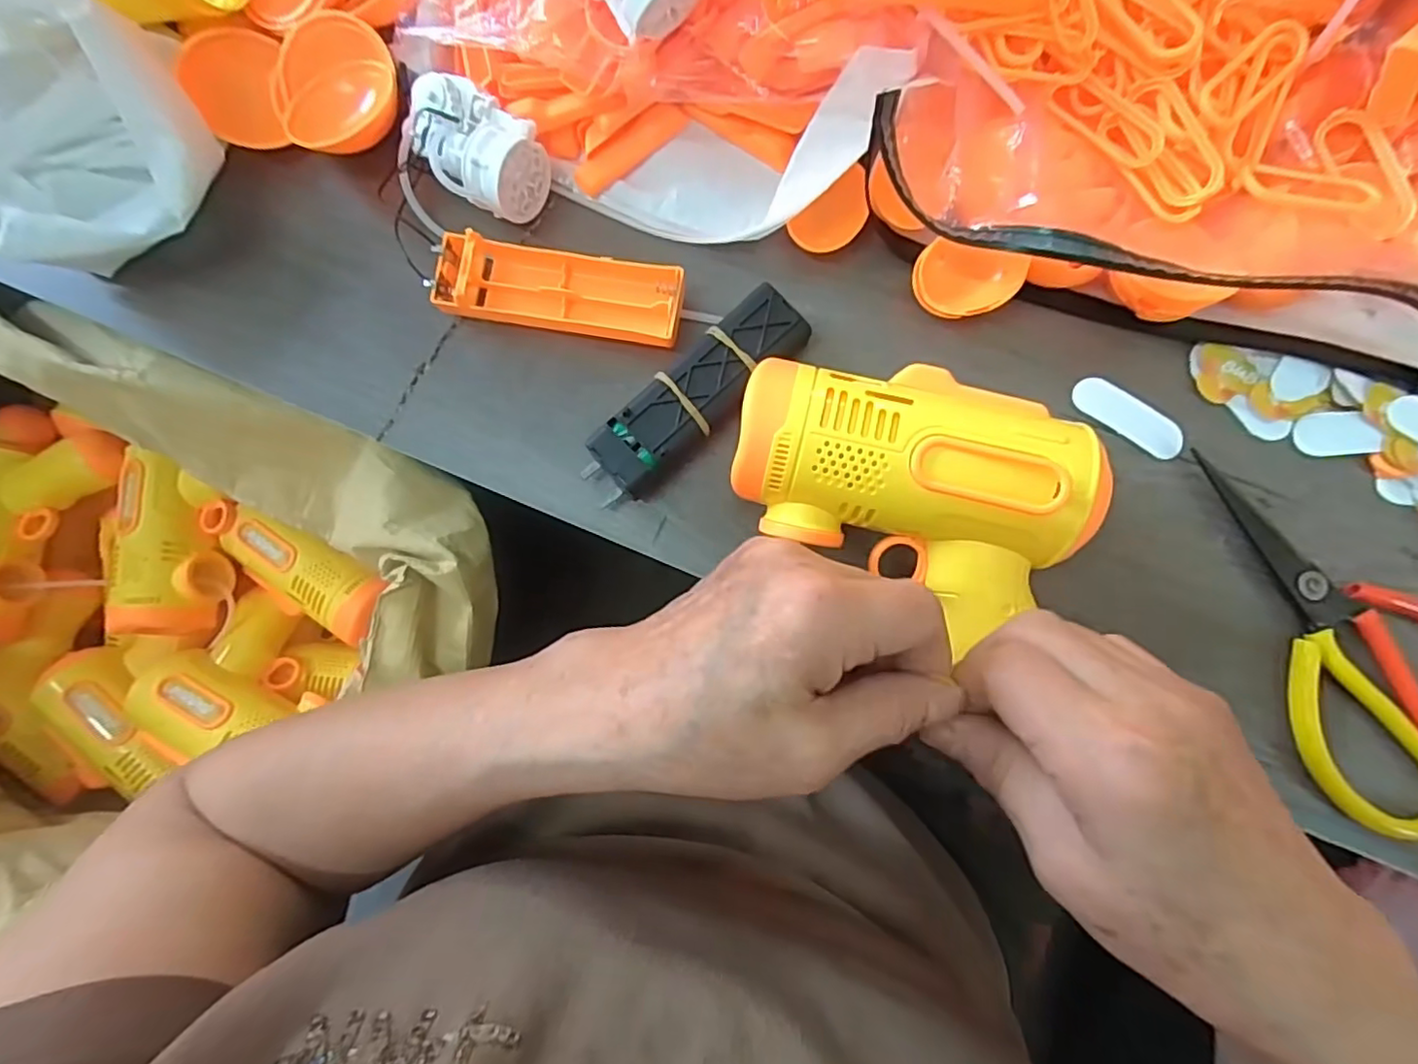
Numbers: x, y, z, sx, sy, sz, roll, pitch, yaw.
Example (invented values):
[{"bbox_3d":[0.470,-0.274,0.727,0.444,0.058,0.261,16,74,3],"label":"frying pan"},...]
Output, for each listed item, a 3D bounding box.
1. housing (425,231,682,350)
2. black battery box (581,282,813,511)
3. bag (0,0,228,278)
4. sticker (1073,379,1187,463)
[{"bbox_3d":[-0.067,-0.110,0.285,0.110,0.025,0.037,8,86,4],"label":"housing"},{"bbox_3d":[-0.006,-0.061,0.279,0.116,0.024,0.031,-42,84,-1],"label":"black battery box"},{"bbox_3d":[-0.288,-0.174,0.274,0.112,0.076,0.109,-3,85,3],"label":"bag"},{"bbox_3d":[0.189,-0.052,0.281,0.051,0.004,0.016,34,88,5],"label":"sticker"}]

